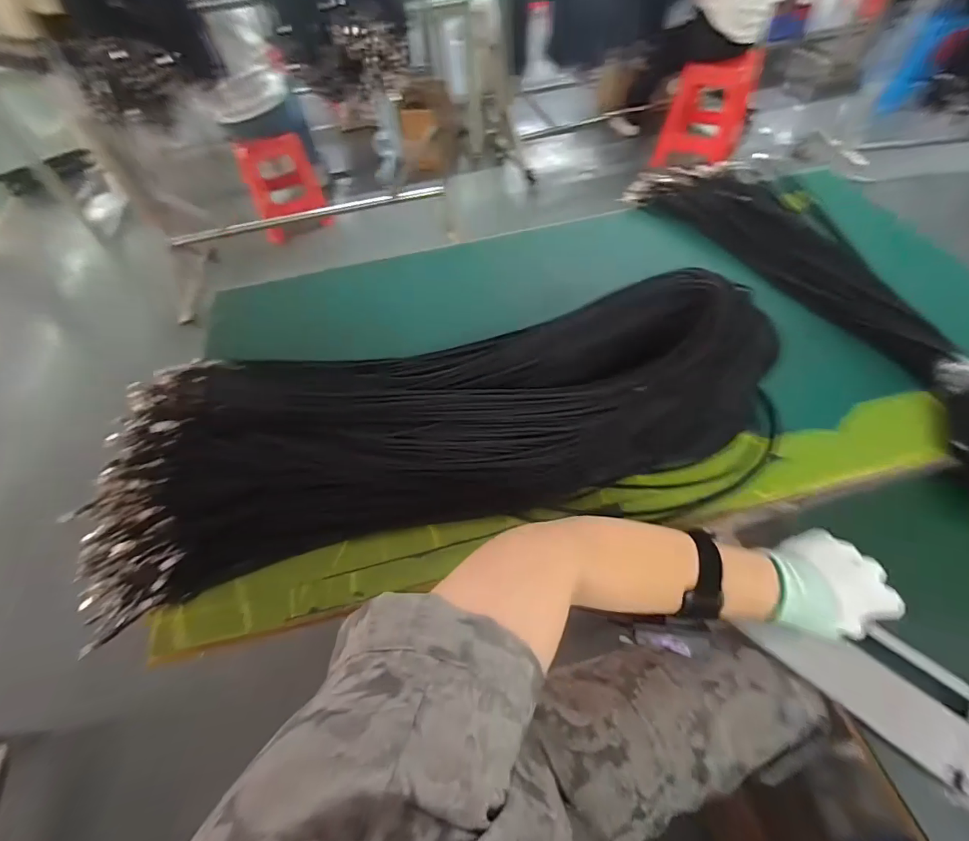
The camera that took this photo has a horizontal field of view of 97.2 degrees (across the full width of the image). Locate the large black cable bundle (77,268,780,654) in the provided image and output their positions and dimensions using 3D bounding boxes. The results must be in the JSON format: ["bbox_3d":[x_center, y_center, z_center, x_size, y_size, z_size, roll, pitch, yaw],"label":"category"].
[{"bbox_3d":[-0.046,0.005,0.495,0.827,0.150,0.284,-13,56,-5],"label":"large black cable bundle"}]

